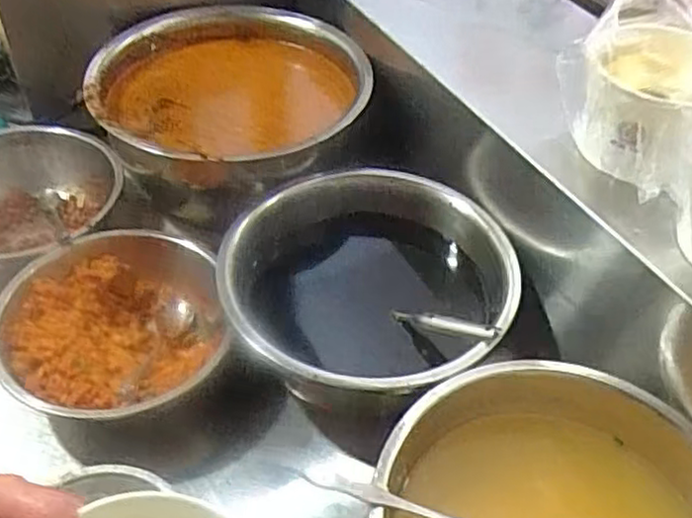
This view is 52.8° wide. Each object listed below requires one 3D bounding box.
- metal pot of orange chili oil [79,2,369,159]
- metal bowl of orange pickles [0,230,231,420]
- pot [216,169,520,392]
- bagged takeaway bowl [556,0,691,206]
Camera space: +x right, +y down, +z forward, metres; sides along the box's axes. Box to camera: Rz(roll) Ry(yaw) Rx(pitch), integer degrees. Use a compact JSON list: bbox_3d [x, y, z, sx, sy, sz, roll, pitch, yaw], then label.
[{"bbox_3d":[-0.141,-0.172,0.828,0.296,0.131,0.319,1,45,-1],"label":"metal pot of orange chili oil"},{"bbox_3d":[-0.219,0.069,0.659,0.195,0.069,0.208,1,45,-1],"label":"metal bowl of orange pickles"},{"bbox_3d":[0.022,0.050,0.694,0.269,0.174,0.271,1,45,-1],"label":"pot"},{"bbox_3d":[0.260,-0.151,0.568,0.119,0.152,0.131,-32,55,-29],"label":"bagged takeaway bowl"}]

